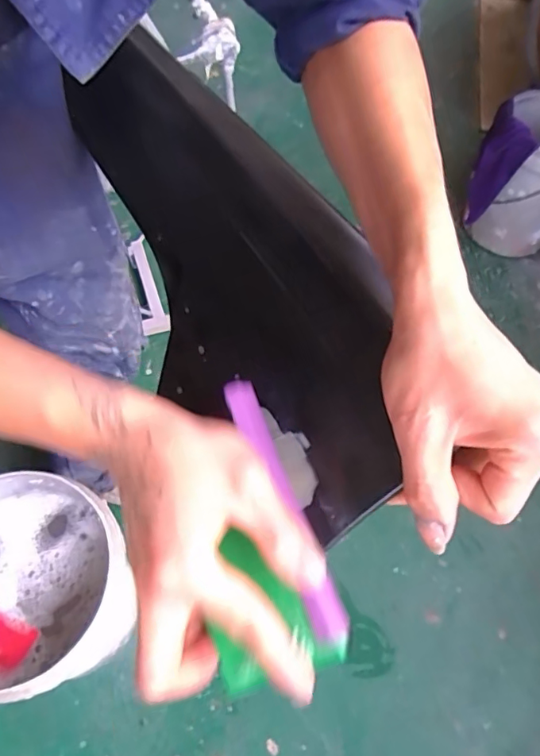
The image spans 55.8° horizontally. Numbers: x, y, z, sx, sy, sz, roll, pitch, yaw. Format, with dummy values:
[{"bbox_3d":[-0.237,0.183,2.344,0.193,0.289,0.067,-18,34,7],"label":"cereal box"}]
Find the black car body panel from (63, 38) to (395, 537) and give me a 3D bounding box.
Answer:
[{"bbox_3d":[-0.041,-0.101,0.385,0.159,0.069,0.471,-43,60,23],"label":"black car body panel"}]

